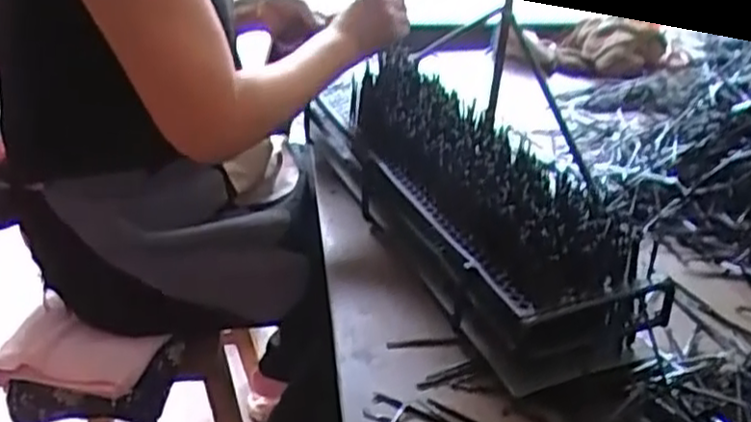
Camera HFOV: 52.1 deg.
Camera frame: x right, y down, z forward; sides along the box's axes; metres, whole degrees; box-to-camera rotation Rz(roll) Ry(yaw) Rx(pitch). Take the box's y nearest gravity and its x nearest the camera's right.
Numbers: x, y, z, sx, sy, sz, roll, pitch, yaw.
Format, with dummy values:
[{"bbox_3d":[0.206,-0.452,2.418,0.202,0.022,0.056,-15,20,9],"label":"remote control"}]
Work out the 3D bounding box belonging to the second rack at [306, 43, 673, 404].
[{"bbox_3d":[0.077,-0.016,0.791,0.144,0.139,0.470,-12,32,-23],"label":"second rack"}]

